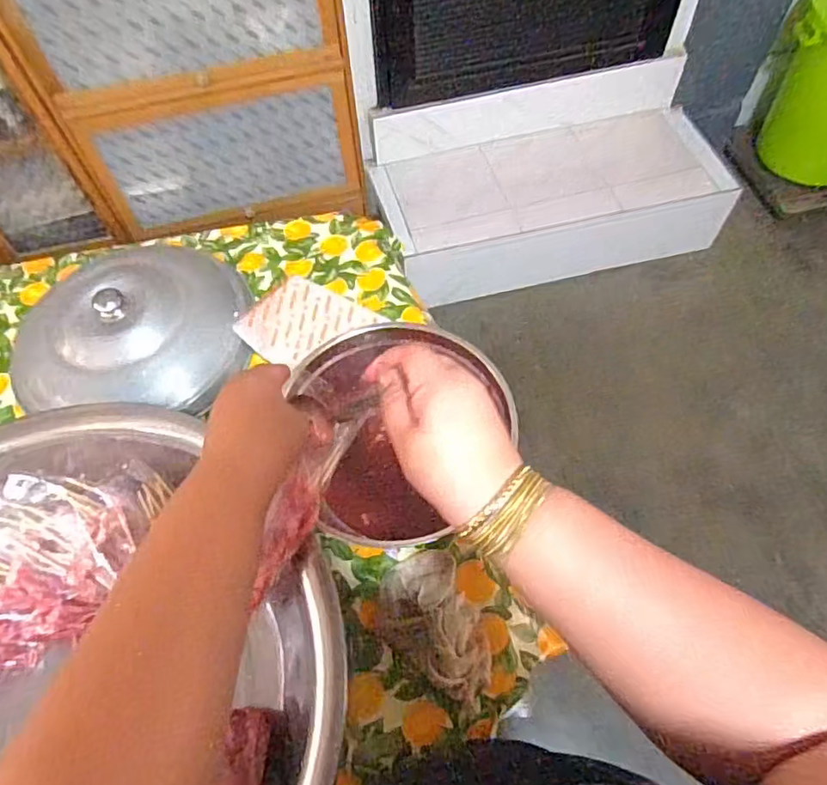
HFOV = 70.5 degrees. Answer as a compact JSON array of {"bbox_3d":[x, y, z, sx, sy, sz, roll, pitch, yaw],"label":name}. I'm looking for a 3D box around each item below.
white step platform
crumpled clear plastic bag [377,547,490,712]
[{"bbox_3d":[0.385,-0.616,1.761,0.975,0.350,0.499,-10,60,-4],"label":"white step platform"},{"bbox_3d":[0.022,0.266,0.665,0.107,0.031,0.170,-21,62,-10],"label":"crumpled clear plastic bag"}]

